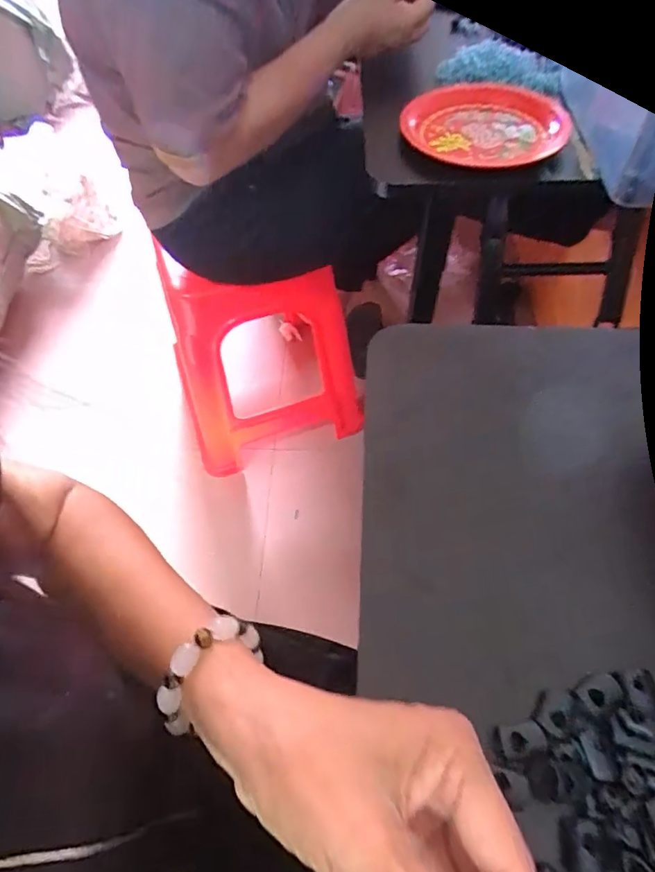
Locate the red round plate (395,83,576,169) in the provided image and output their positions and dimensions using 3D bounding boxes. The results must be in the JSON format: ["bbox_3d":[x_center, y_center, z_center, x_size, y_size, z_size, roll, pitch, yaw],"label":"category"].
[{"bbox_3d":[0.164,-0.330,0.531,0.164,0.024,0.151,-1,57,1],"label":"red round plate"}]

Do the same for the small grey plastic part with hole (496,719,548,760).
[{"bbox_3d":[0.090,0.141,0.232,0.020,0.007,0.014,-7,57,-3],"label":"small grey plastic part with hole"}]

